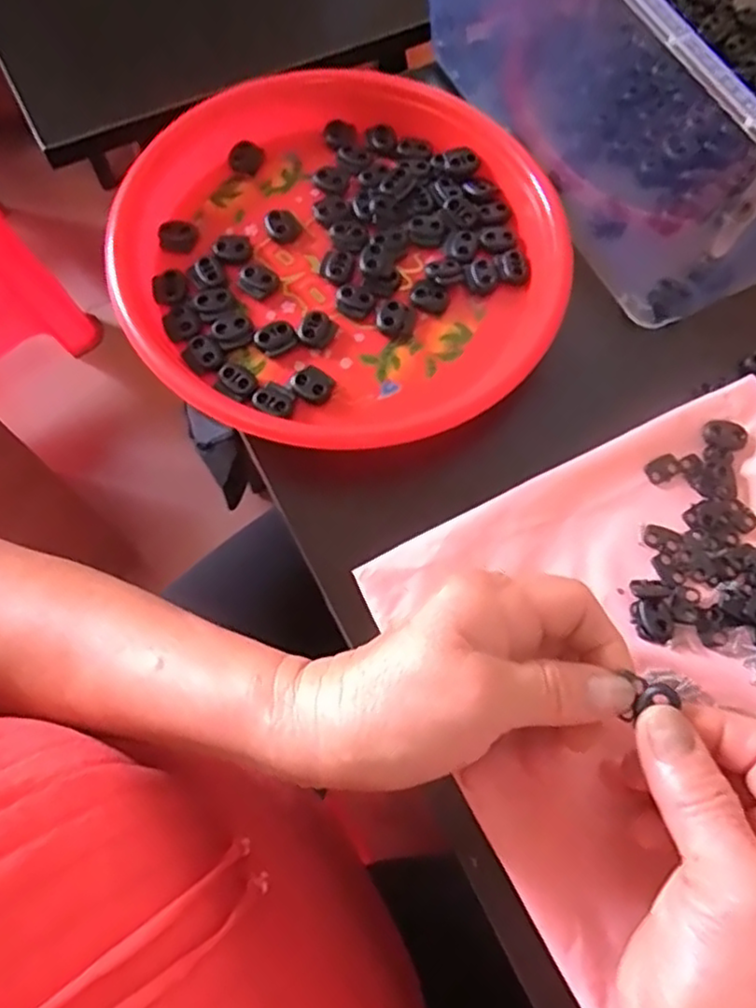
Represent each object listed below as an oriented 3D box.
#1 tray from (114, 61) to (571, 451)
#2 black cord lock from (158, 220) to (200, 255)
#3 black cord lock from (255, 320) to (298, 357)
[{"bbox_3d":[-0.019,-0.143,0.367,0.225,0.028,0.242,1,70,-2],"label":"tray"},{"bbox_3d":[-0.112,-0.151,0.380,0.020,0.009,0.017,2,70,-1],"label":"black cord lock"},{"bbox_3d":[-0.054,-0.088,0.358,0.021,0.007,0.014,-24,72,-10],"label":"black cord lock"}]

